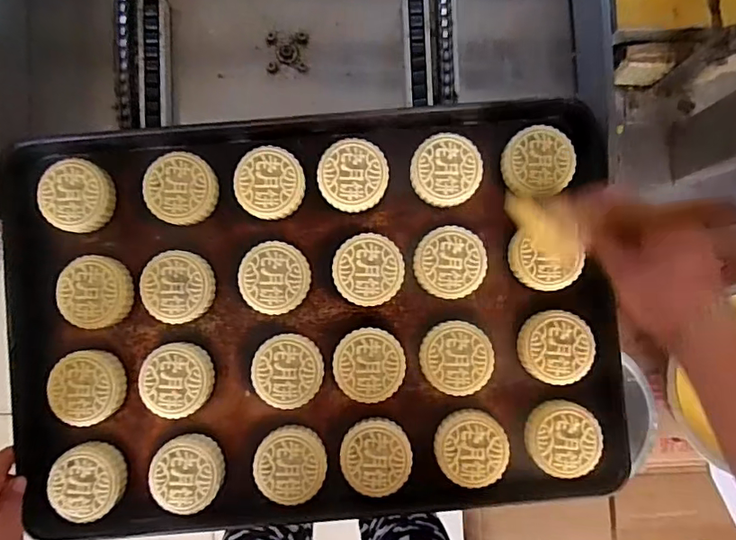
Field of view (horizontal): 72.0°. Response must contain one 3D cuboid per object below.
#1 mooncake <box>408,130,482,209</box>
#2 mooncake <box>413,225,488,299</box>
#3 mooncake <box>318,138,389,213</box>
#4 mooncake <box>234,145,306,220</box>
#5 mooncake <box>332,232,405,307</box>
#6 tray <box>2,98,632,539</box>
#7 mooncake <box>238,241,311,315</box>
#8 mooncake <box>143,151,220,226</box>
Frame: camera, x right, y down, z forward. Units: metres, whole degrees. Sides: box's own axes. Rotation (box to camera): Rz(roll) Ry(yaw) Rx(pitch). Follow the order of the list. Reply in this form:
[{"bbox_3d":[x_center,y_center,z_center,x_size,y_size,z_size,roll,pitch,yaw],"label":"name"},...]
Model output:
[{"bbox_3d":[0.080,-0.101,0.518,0.068,0.026,0.070,0,89,1],"label":"mooncake"},{"bbox_3d":[0.083,-0.008,0.516,0.069,0.026,0.070,0,89,1],"label":"mooncake"},{"bbox_3d":[-0.015,-0.096,0.517,0.068,0.023,0.070,2,89,1],"label":"mooncake"},{"bbox_3d":[-0.099,-0.088,0.516,0.066,0.025,0.072,1,89,1],"label":"mooncake"},{"bbox_3d":[0.001,0.000,0.512,0.069,0.026,0.069,3,89,1],"label":"mooncake"},{"bbox_3d":[-0.055,0.045,0.509,0.586,0.044,0.397,-5,89,1],"label":"tray"},{"bbox_3d":[-0.093,0.008,0.513,0.067,0.026,0.069,-9,89,1],"label":"mooncake"},{"bbox_3d":[-0.188,-0.082,0.512,0.068,0.024,0.070,0,89,1],"label":"mooncake"}]

